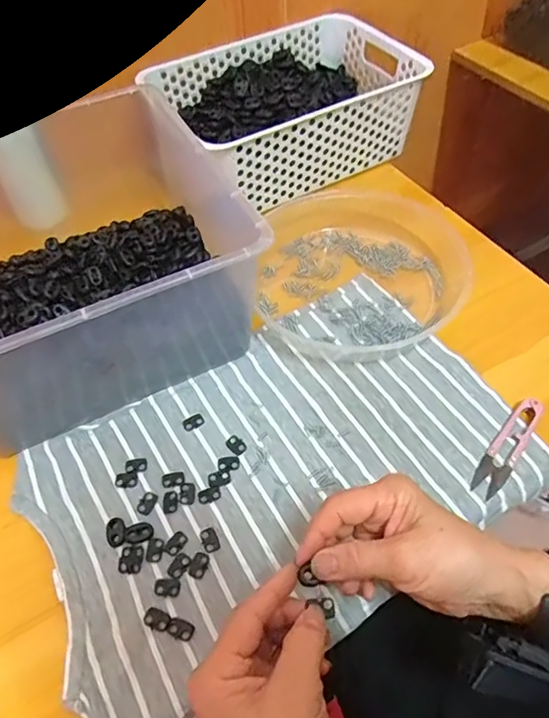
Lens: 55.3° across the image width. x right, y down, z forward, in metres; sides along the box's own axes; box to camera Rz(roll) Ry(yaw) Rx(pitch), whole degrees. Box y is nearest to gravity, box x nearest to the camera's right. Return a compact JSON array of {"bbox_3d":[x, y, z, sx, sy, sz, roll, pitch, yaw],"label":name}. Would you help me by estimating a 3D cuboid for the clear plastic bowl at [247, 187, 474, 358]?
[{"bbox_3d":[0.086,-0.108,0.550,0.214,0.042,0.226,-1,54,1],"label":"clear plastic bowl"}]

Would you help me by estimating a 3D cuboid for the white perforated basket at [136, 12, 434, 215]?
[{"bbox_3d":[0.017,-0.312,0.660,0.287,0.104,0.205,-27,58,-17],"label":"white perforated basket"}]

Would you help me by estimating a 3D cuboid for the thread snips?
[{"bbox_3d":[0.193,0.070,0.432,0.023,0.013,0.097,30,60,21],"label":"thread snips"}]

